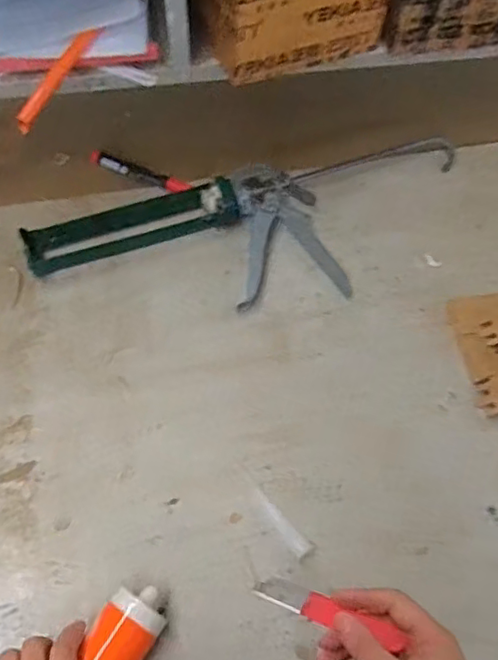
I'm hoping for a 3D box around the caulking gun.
[{"bbox_3d":[0.024,-0.114,0.674,0.532,0.048,0.180,-16,62,-10],"label":"caulking gun"}]

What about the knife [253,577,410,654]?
[{"bbox_3d":[0.055,0.198,0.420,0.105,0.006,0.018,11,59,23],"label":"knife"}]

